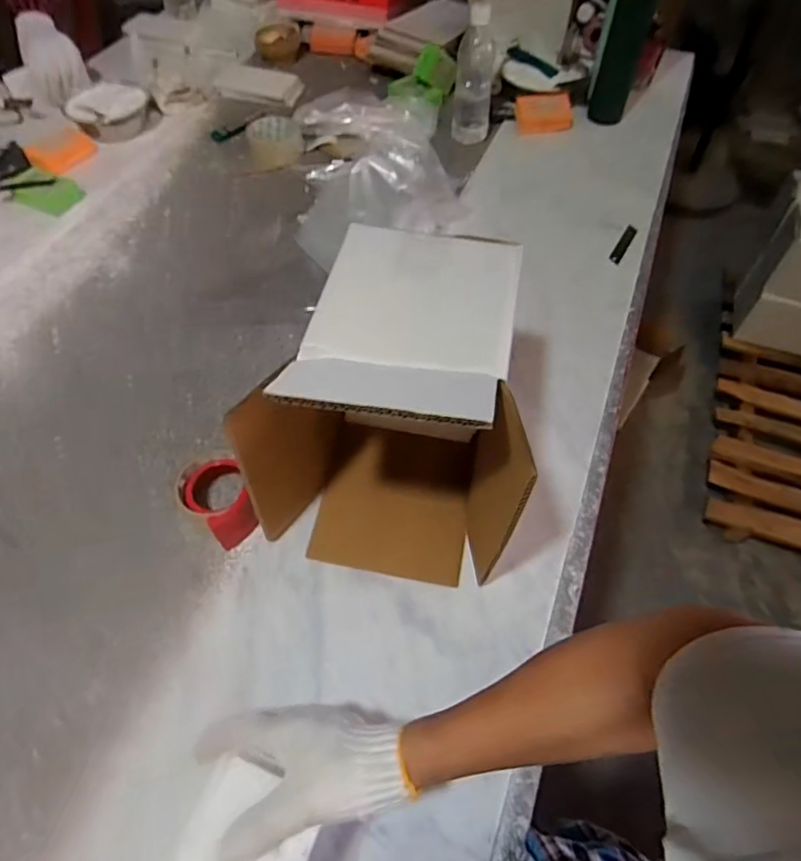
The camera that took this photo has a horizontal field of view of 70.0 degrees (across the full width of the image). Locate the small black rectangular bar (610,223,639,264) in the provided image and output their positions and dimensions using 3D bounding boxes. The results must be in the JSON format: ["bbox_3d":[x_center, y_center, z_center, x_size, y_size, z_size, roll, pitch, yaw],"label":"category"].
[{"bbox_3d":[0.343,-0.285,0.877,0.016,0.006,0.093,26,61,16],"label":"small black rectangular bar"}]

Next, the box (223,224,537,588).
[{"bbox_3d":[0.006,-0.017,0.543,0.214,0.223,0.217,11,57,7],"label":"box"}]

